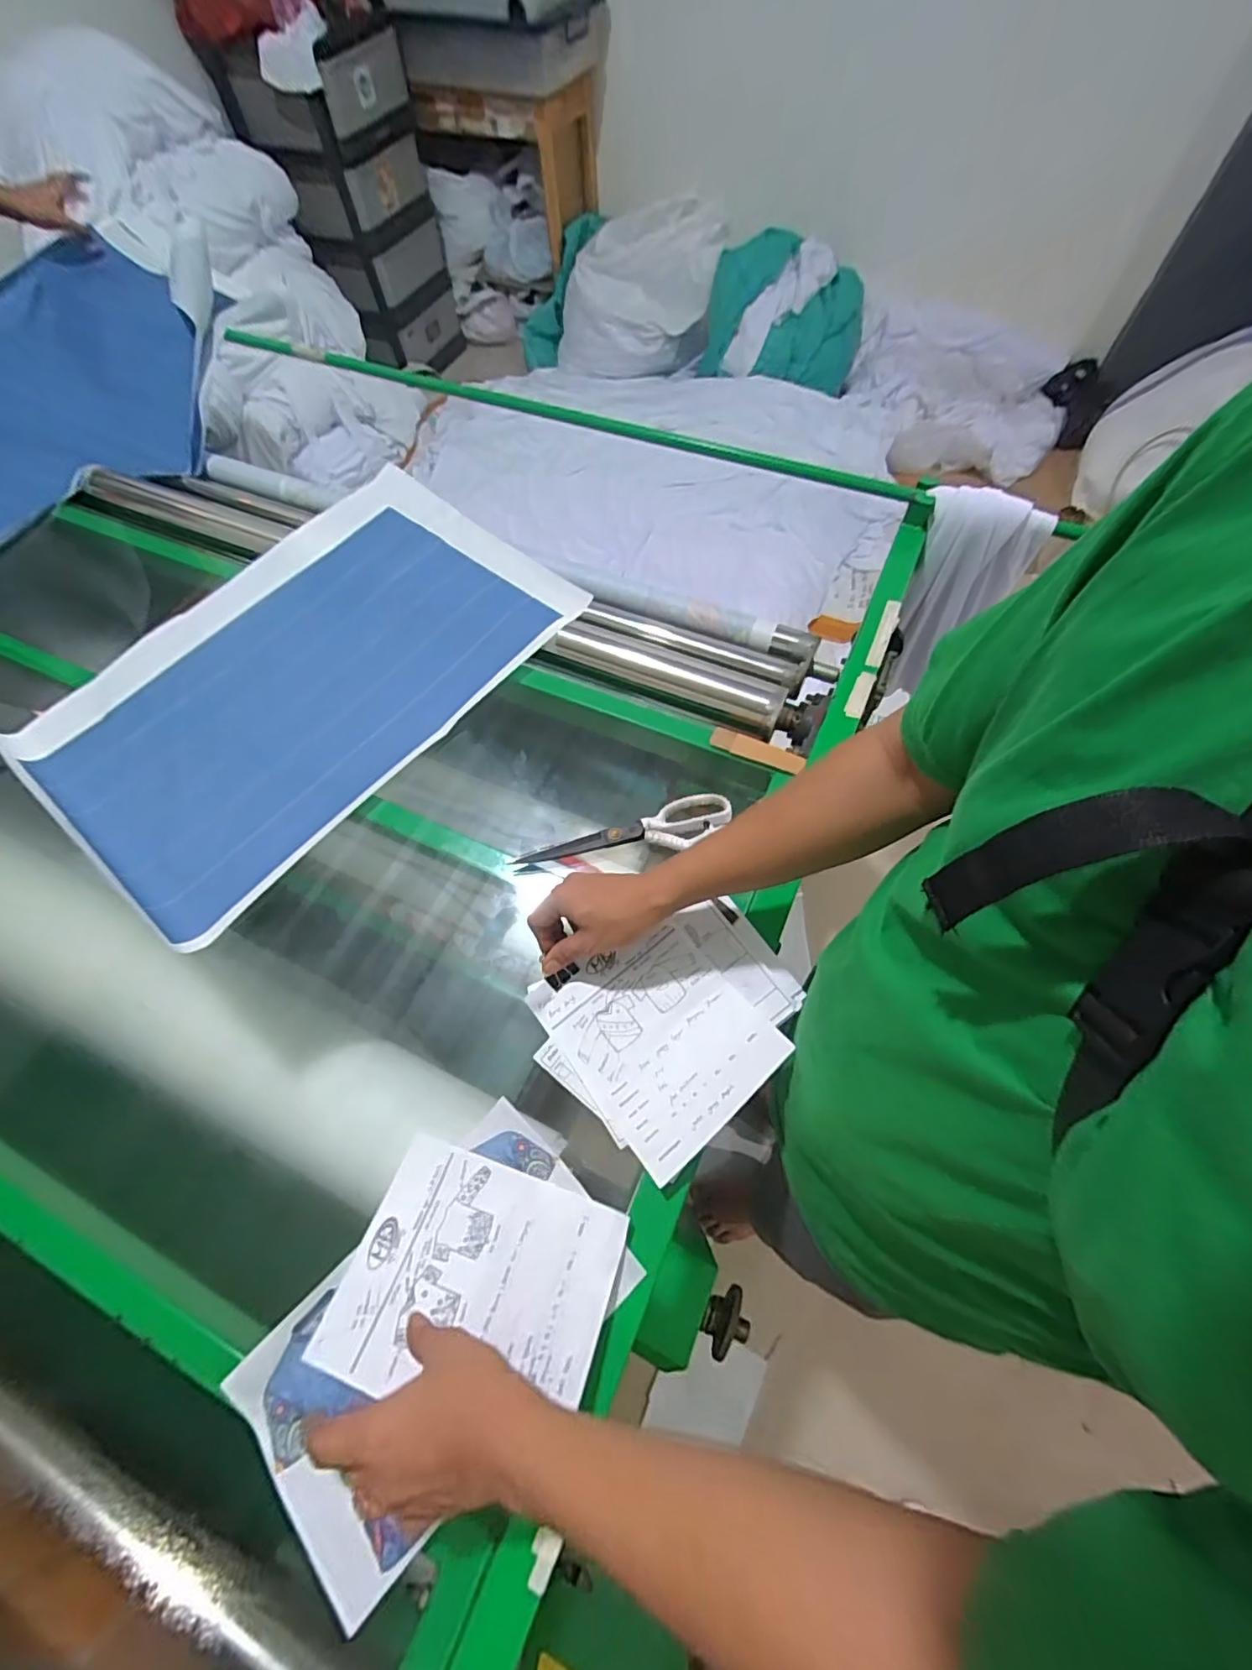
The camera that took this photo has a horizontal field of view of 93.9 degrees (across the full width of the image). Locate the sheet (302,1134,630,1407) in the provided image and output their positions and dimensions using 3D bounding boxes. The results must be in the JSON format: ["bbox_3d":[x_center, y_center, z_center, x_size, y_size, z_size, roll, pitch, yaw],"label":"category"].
[{"bbox_3d":[-0.117,0.348,0.460,0.203,0.011,0.155,12,53,12],"label":"sheet"}]

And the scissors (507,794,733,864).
[{"bbox_3d":[0.004,0.008,0.636,0.238,0.014,0.055,-20,64,-7],"label":"scissors"}]

